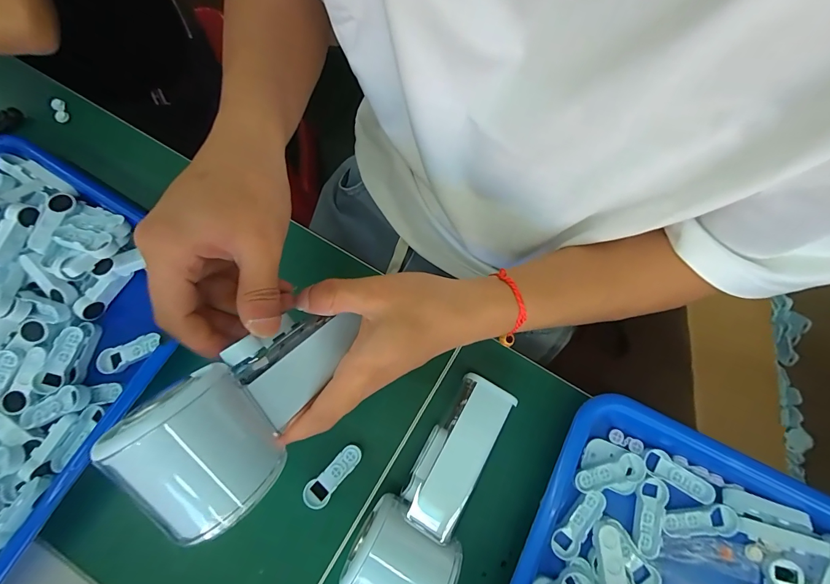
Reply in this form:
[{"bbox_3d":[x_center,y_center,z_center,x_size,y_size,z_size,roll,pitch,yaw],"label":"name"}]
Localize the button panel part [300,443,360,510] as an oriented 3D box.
[{"bbox_3d":[-0.060,0.133,0.266,0.018,0.004,0.050,42,82,9],"label":"button panel part"}]

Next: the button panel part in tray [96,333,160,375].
[{"bbox_3d":[-0.219,0.048,0.286,0.048,0.010,0.018,-21,79,-3],"label":"button panel part in tray"}]

